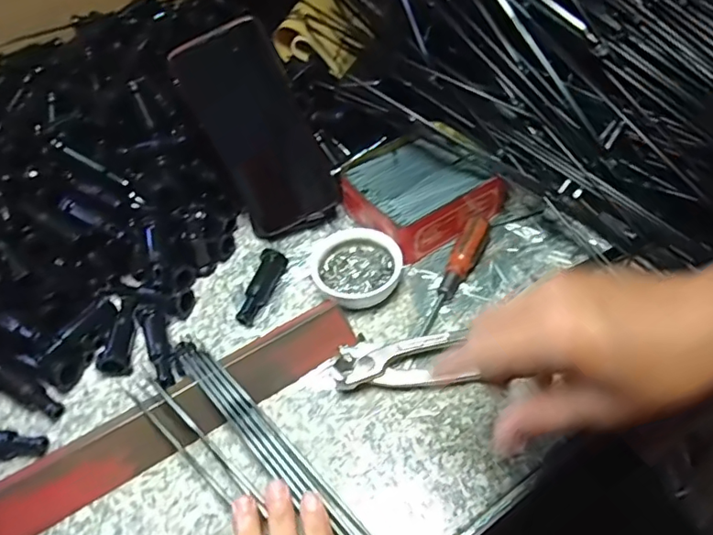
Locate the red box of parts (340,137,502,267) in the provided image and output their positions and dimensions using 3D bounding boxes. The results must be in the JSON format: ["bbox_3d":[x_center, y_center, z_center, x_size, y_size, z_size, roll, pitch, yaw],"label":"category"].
[{"bbox_3d":[0.054,-0.065,0.483,0.111,0.041,0.102,-30,53,-18],"label":"red box of parts"}]

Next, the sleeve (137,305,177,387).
[{"bbox_3d":[-0.150,0.059,0.412,0.017,0.015,0.069,-22,51,-12],"label":"sleeve"}]

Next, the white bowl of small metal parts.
[{"bbox_3d":[0.000,0.001,0.443,0.071,0.024,0.065,-3,49,4],"label":"white bowl of small metal parts"}]

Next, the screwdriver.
[{"bbox_3d":[0.079,0.005,0.438,0.019,0.022,0.115,20,55,21],"label":"screwdriver"}]

